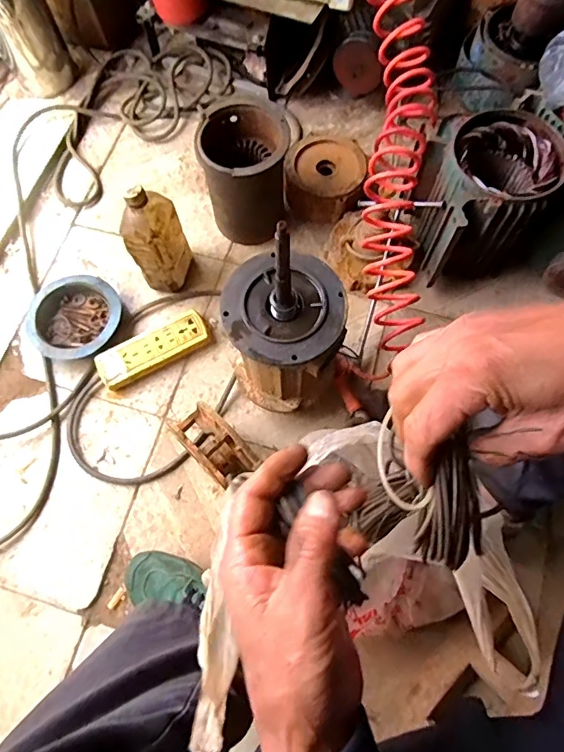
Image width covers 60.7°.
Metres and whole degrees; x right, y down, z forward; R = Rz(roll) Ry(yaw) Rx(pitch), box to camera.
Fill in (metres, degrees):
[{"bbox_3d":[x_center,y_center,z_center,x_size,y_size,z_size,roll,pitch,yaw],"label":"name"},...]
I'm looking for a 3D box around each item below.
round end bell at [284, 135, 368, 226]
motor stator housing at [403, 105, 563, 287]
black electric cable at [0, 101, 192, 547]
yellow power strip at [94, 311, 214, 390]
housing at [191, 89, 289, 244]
[{"bbox_3d":[0.079,-0.363,0.887,0.146,0.078,0.168,20,72,7],"label":"round end bell"},{"bbox_3d":[0.300,-0.275,0.768,0.194,0.192,0.229,25,73,9],"label":"motor stator housing"},{"bbox_3d":[-0.583,-0.093,0.810,0.664,0.016,0.786,-20,72,-6],"label":"black electric cable"},{"bbox_3d":[-0.210,-0.044,0.792,0.186,0.027,0.066,-30,73,-9],"label":"yellow power strip"},{"bbox_3d":[-0.059,-0.323,0.808,0.130,0.194,0.137,11,71,4],"label":"housing"}]

